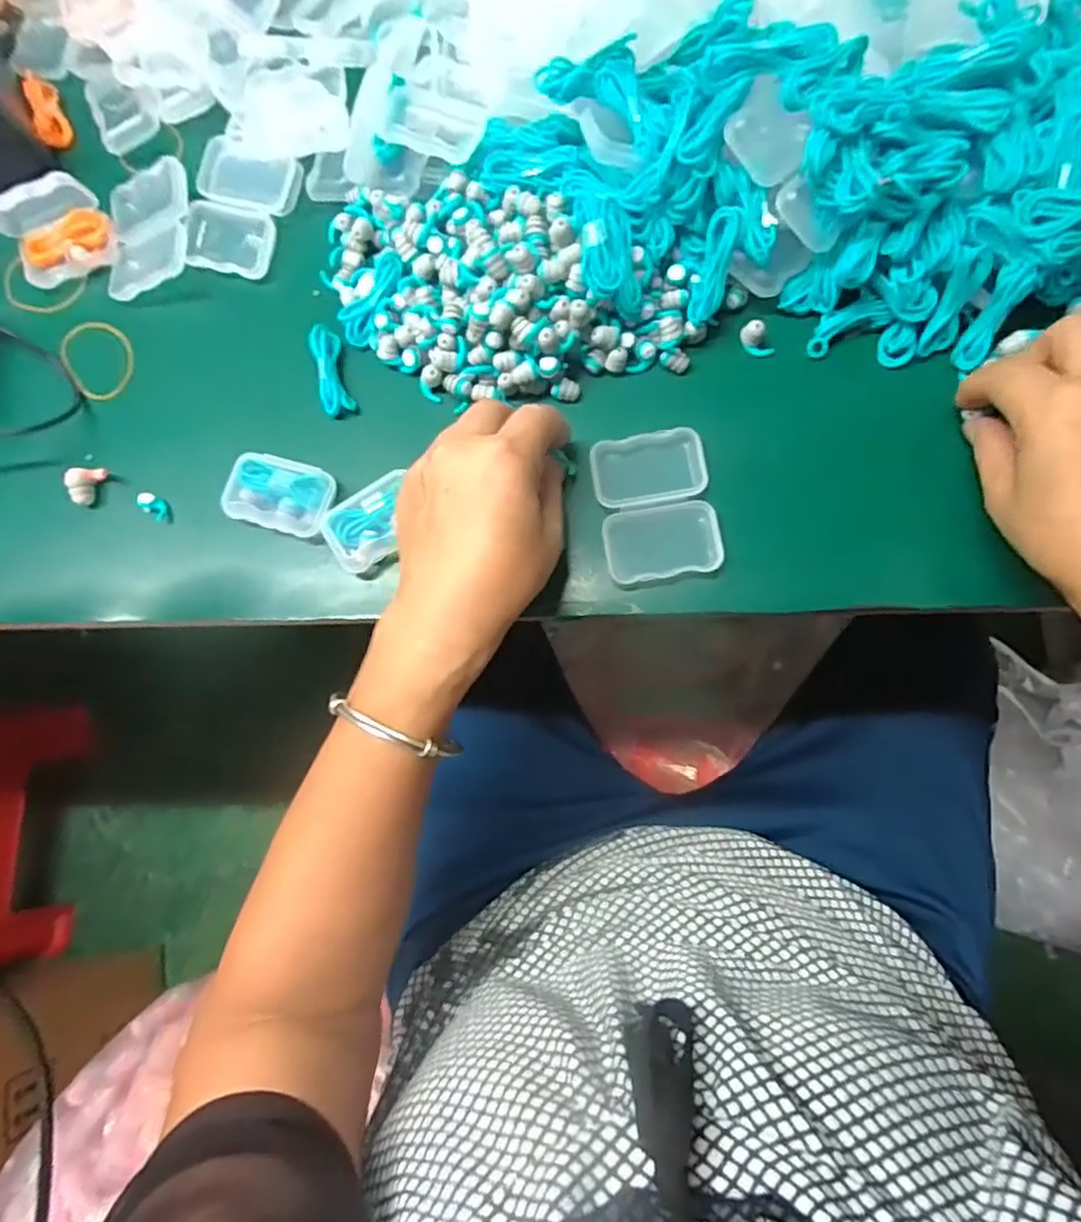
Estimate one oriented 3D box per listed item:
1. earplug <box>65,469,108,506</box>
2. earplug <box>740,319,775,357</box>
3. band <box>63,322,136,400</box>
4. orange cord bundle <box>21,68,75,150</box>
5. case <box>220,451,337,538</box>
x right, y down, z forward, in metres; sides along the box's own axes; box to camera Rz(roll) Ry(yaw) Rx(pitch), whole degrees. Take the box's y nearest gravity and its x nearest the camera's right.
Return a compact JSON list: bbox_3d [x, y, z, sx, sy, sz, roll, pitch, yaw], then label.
[{"bbox_3d":[-0.248,-0.069,0.355,0.011,0.012,0.023,25,81,9],"label":"earplug"},{"bbox_3d":[0.113,-0.142,0.342,0.015,0.014,0.016,-1,78,5],"label":"earplug"},{"bbox_3d":[-0.257,-0.148,0.383,0.038,0.005,0.053,-33,84,-9],"label":"band"},{"bbox_3d":[-0.309,-0.314,0.413,0.014,0.020,0.053,-24,77,0],"label":"orange cord bundle"},{"bbox_3d":[-0.135,-0.061,0.342,0.054,0.013,0.037,15,80,8],"label":"case"}]

